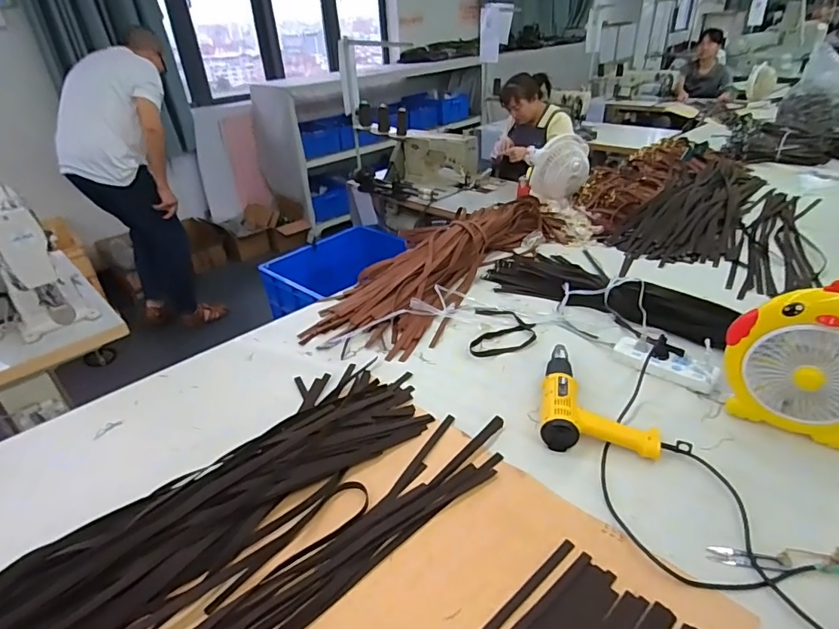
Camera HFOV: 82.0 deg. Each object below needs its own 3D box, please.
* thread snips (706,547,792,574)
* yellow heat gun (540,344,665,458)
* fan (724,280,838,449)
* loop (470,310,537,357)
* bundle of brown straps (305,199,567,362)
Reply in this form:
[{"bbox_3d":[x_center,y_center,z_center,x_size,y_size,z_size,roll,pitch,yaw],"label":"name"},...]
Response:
[{"bbox_3d":[0.467,0.344,0.682,0.098,0.010,0.028,4,34,15],"label":"thread snips"},{"bbox_3d":[0.347,0.155,0.959,0.204,0.059,0.276,4,34,14],"label":"yellow heat gun"},{"bbox_3d":[0.668,0.091,0.832,0.242,0.259,0.087,18,39,31],"label":"fan"},{"bbox_3d":[0.210,0.040,1.204,0.154,0.009,0.188,1,33,10],"label":"loop"},{"bbox_3d":[0.084,-0.171,1.459,0.386,0.108,0.959,21,41,34],"label":"bundle of brown straps"}]

